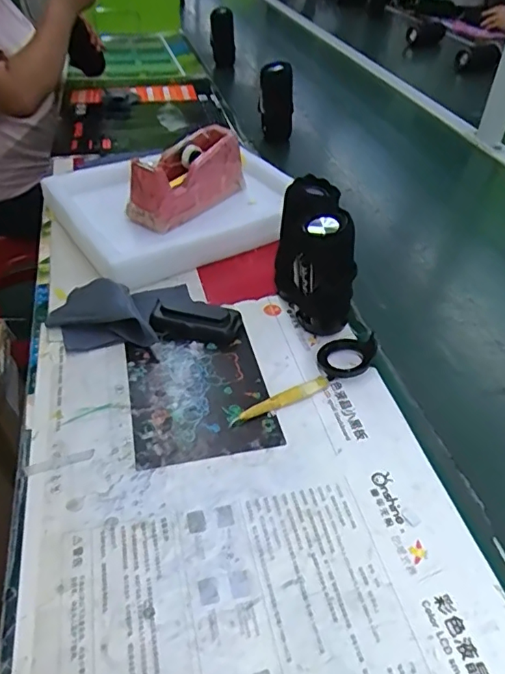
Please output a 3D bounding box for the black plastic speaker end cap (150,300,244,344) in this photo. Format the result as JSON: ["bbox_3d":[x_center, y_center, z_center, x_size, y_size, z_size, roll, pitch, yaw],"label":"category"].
[{"bbox_3d":[-0.067,-0.015,0.625,0.106,0.025,0.040,3,41,1],"label":"black plastic speaker end cap"}]

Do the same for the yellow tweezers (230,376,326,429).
[{"bbox_3d":[0.031,0.068,0.551,0.117,0.009,0.017,-20,46,-23],"label":"yellow tweezers"}]

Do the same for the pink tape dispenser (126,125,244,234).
[{"bbox_3d":[-0.103,-0.248,0.809,0.076,0.089,0.200,31,49,29],"label":"pink tape dispenser"}]

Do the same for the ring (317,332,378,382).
[{"bbox_3d":[0.108,0.021,0.590,0.065,0.023,0.057,-1,41,-4],"label":"ring"}]

